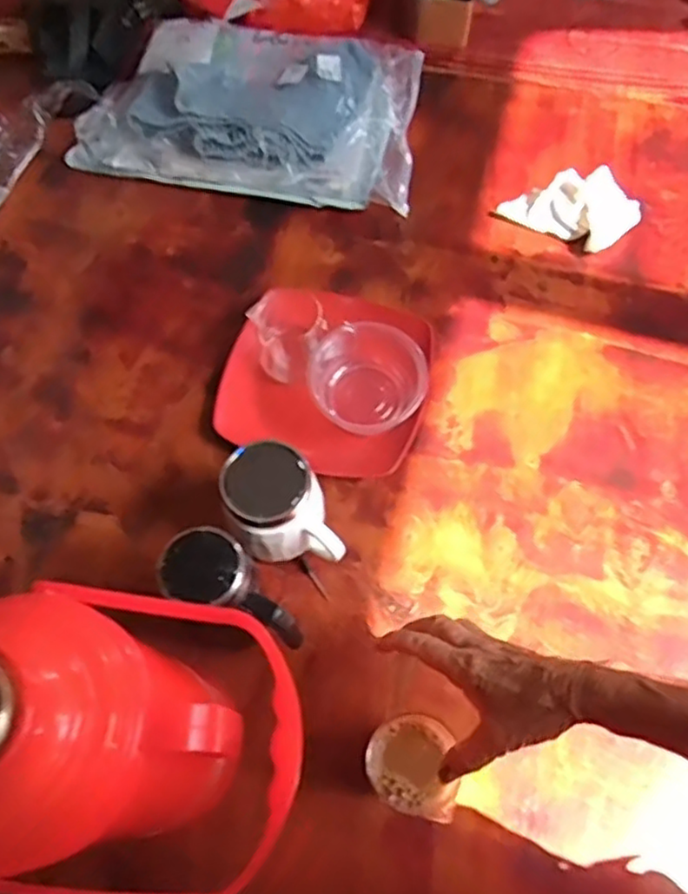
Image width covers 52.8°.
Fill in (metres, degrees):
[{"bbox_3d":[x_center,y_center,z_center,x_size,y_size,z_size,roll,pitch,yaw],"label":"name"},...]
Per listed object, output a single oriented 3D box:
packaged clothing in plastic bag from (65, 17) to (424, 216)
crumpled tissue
[{"bbox_3d":[-0.118,-0.449,0.885,0.433,0.069,0.283,10,66,5],"label":"packaged clothing in plastic bag"},{"bbox_3d":[0.266,-0.285,0.812,0.151,0.053,0.081,28,68,12],"label":"crumpled tissue"}]

